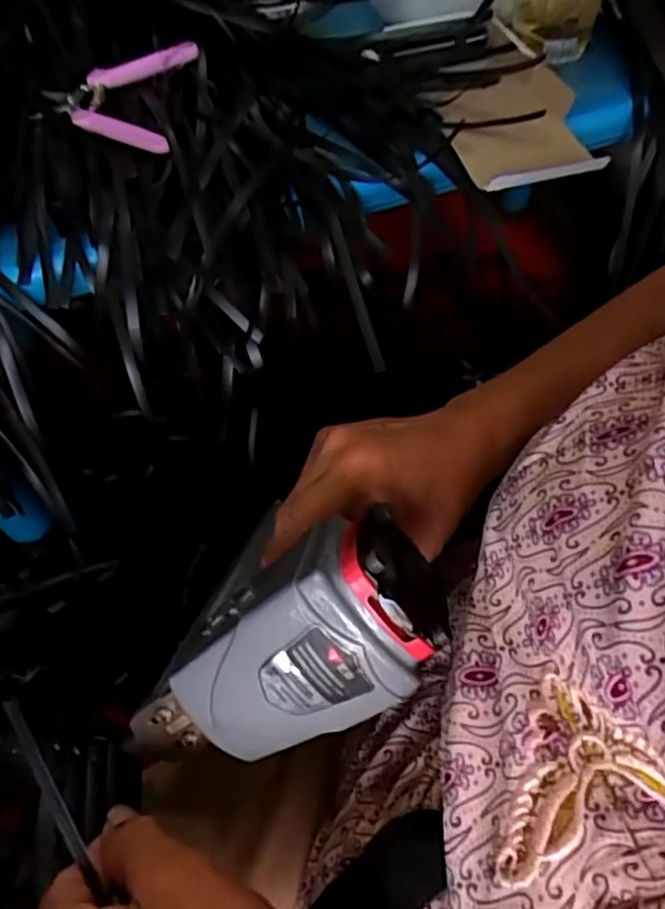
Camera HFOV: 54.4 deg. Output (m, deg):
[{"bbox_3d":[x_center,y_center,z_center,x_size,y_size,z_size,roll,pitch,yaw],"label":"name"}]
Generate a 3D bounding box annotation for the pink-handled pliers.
[{"bbox_3d":[-0.189,-0.306,0.553,0.127,0.015,0.153,1,56,3],"label":"pink-handled pliers"}]

